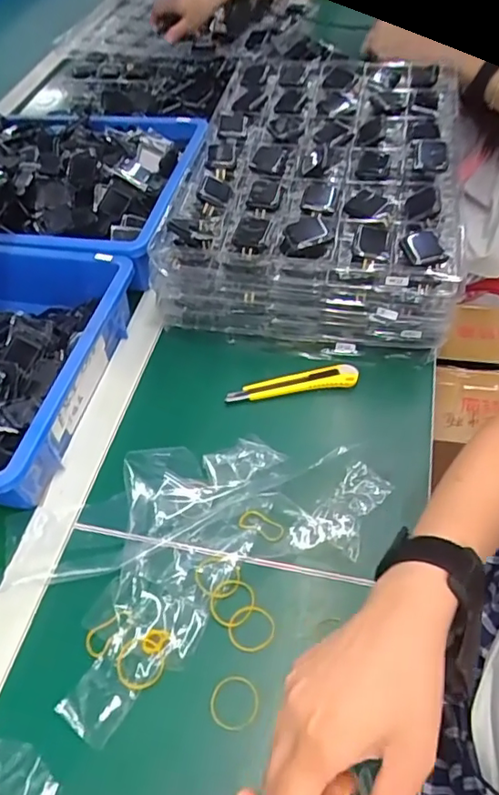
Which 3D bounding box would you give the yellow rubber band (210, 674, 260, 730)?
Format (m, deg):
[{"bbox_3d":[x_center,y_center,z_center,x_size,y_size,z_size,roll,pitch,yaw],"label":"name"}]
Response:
[{"bbox_3d":[-0.010,0.216,0.400,0.034,0.004,0.034,-3,52,3],"label":"yellow rubber band"}]

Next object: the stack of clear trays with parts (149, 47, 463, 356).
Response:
[{"bbox_3d":[0.086,-0.254,0.669,0.299,0.095,0.432,6,53,10],"label":"stack of clear trays with parts"}]

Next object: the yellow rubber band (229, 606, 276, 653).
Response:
[{"bbox_3d":[0.002,0.176,0.431,0.035,0.004,0.034,-3,52,3],"label":"yellow rubber band"}]

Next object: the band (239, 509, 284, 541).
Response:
[{"bbox_3d":[0.010,0.109,0.479,0.039,0.006,0.018,22,58,21],"label":"band"}]

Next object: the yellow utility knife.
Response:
[{"bbox_3d":[0.042,-0.014,0.564,0.129,0.015,0.019,-9,52,-2],"label":"yellow utility knife"}]

